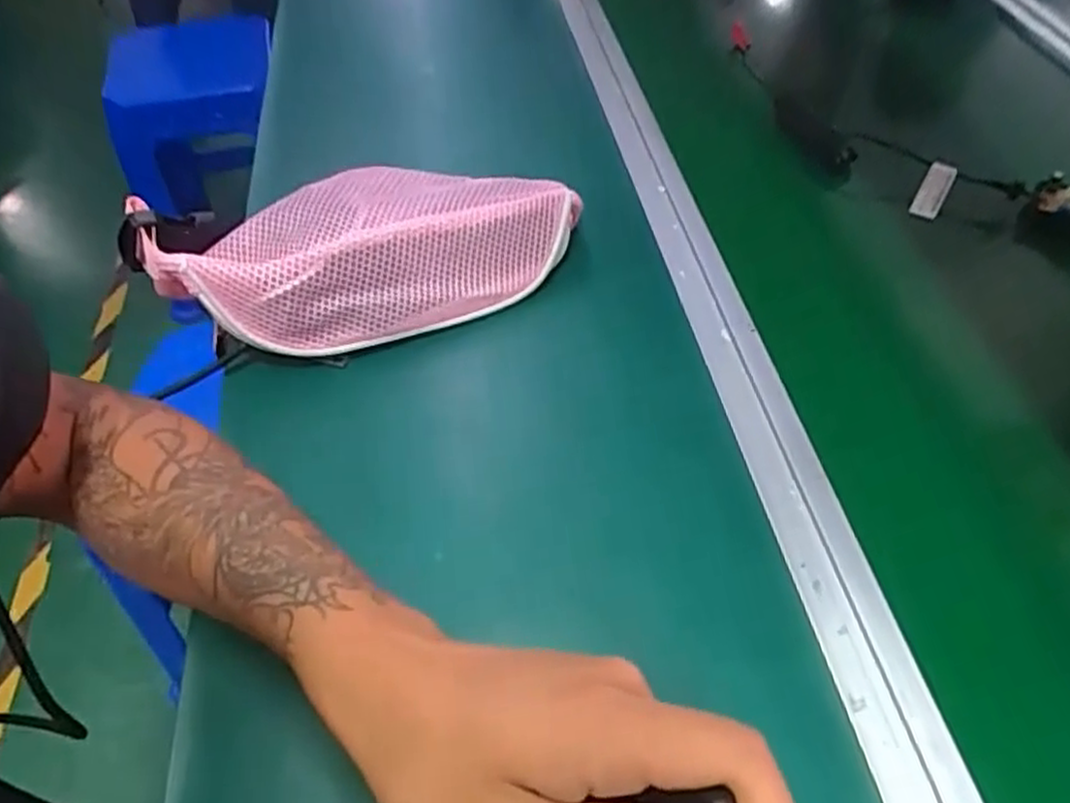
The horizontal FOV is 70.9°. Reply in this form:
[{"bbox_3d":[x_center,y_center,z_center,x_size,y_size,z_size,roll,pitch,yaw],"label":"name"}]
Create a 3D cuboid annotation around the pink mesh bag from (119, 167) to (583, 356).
[{"bbox_3d":[-0.103,-0.101,0.486,0.275,0.072,0.107,-22,55,-16],"label":"pink mesh bag"}]

